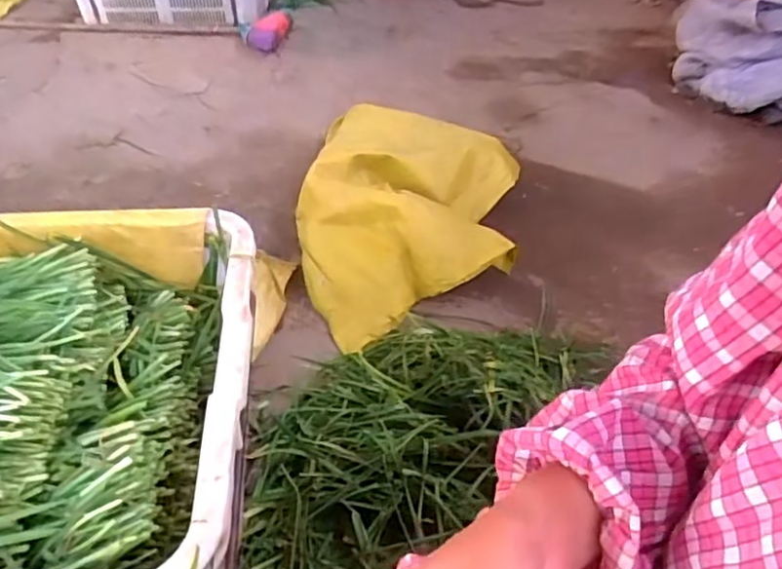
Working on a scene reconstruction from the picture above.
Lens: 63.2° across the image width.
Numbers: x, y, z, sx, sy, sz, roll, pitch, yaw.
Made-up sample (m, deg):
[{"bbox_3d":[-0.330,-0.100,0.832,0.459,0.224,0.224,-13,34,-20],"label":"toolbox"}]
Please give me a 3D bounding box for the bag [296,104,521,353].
[{"bbox_3d":[0.036,-0.123,1.216,0.402,0.170,0.546,11,41,10],"label":"bag"}]

